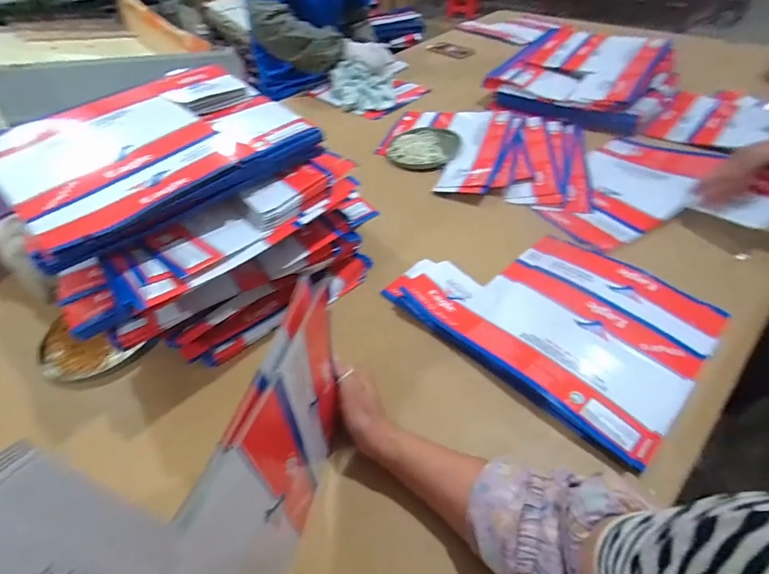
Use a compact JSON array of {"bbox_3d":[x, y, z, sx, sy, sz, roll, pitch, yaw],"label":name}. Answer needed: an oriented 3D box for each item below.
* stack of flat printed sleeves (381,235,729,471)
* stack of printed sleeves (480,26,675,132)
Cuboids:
[{"bbox_3d":[0.237,0.030,0.586,0.287,0.050,0.379,-37,54,-26],"label":"stack of flat printed sleeves"},{"bbox_3d":[0.529,-0.569,1.052,0.418,0.082,0.403,32,57,30],"label":"stack of printed sleeves"}]

